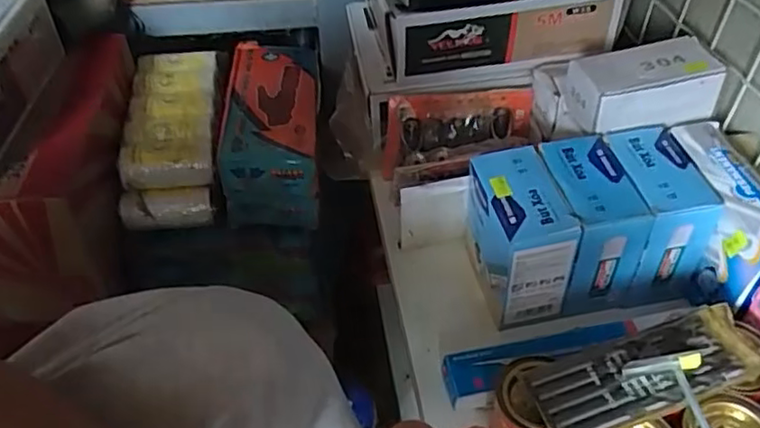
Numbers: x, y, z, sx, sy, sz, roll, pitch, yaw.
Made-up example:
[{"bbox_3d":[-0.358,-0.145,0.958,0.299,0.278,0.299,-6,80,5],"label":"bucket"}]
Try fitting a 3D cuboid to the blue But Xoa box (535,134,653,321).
[{"bbox_3d":[0.164,0.009,0.515,0.068,0.104,0.097,-7,45,-9],"label":"blue But Xoa box"}]

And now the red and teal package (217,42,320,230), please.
[{"bbox_3d":[-0.122,-0.109,0.731,0.100,0.073,0.274,-3,44,-5],"label":"red and teal package"}]

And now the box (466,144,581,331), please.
[{"bbox_3d":[0.105,0.017,0.508,0.058,0.104,0.096,-9,45,-11],"label":"box"}]

